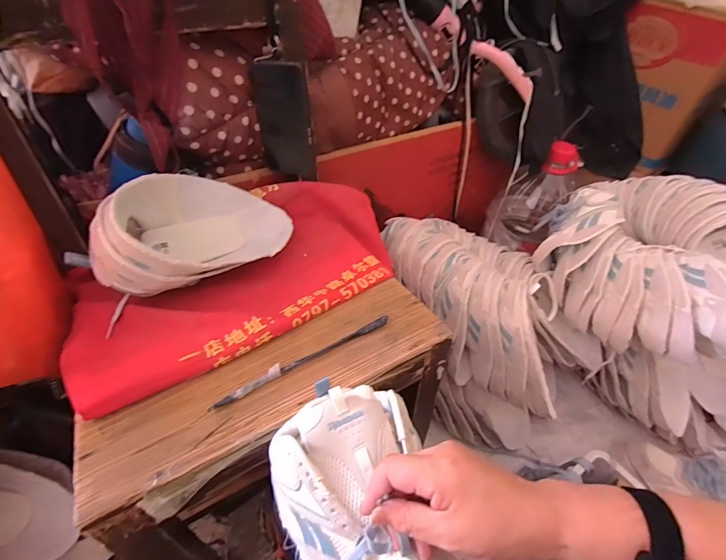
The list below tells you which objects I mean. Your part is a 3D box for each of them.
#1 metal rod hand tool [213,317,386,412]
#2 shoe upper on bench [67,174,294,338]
[{"bbox_3d":[-0.067,0.092,0.459,0.228,0.009,0.013,-23,51,-24],"label":"metal rod hand tool"},{"bbox_3d":[-0.223,-0.062,0.519,0.267,0.109,0.143,-31,54,-29],"label":"shoe upper on bench"}]

